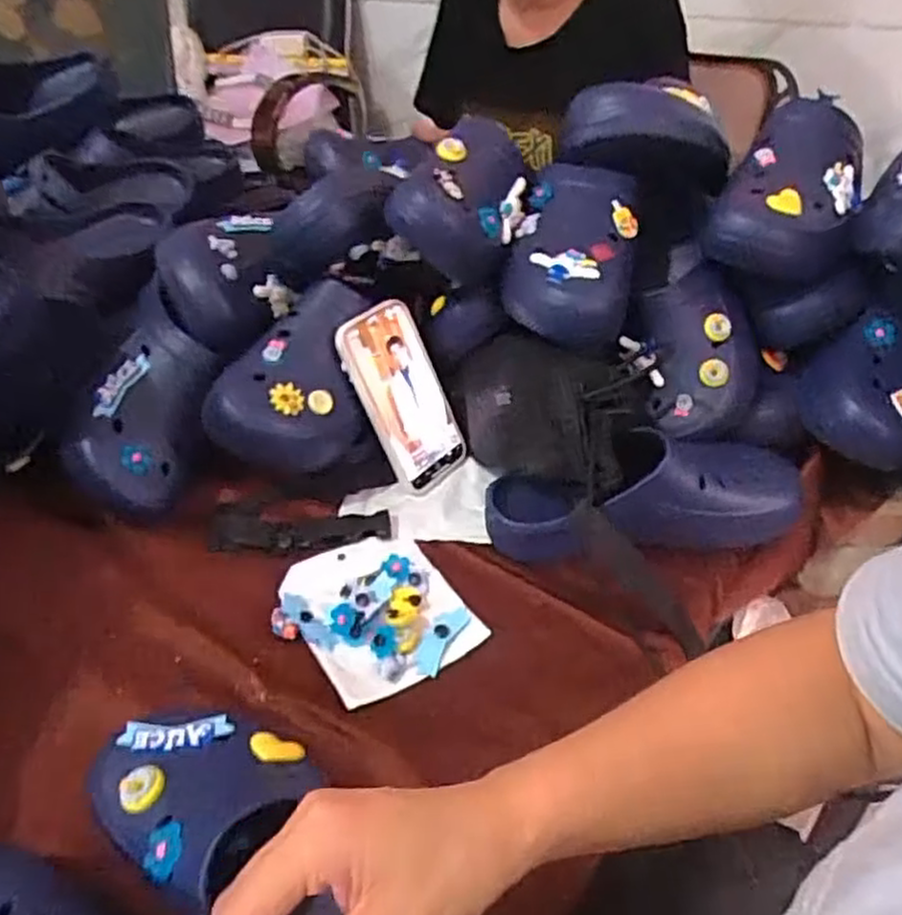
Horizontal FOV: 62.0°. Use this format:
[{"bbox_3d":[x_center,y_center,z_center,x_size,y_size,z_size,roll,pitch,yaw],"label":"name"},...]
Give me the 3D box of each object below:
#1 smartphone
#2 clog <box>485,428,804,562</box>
[{"bbox_3d":[-0.039,-0.058,0.681,0.013,0.163,0.084,-3,29,47],"label":"smartphone"},{"bbox_3d":[0.164,0.028,0.619,0.263,0.081,0.107,-9,40,-7],"label":"clog"}]

